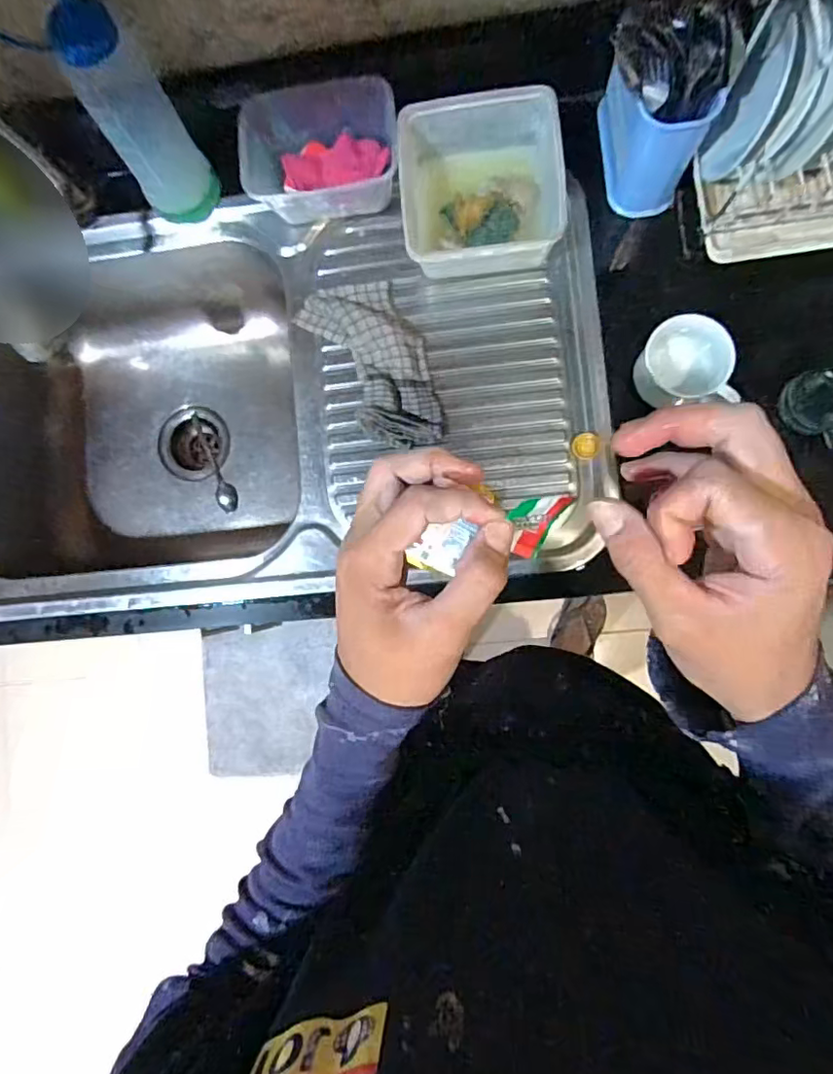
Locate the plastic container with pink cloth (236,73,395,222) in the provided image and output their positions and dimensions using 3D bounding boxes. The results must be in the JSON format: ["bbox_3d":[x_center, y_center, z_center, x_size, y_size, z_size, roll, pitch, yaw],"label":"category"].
[{"bbox_3d":[-0.106,-0.453,0.652,0.175,0.073,0.129,-2,86,6],"label":"plastic container with pink cloth"}]

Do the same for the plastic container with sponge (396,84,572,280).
[{"bbox_3d":[0.072,-0.386,0.628,0.173,0.091,0.171,-3,86,6],"label":"plastic container with sponge"}]

